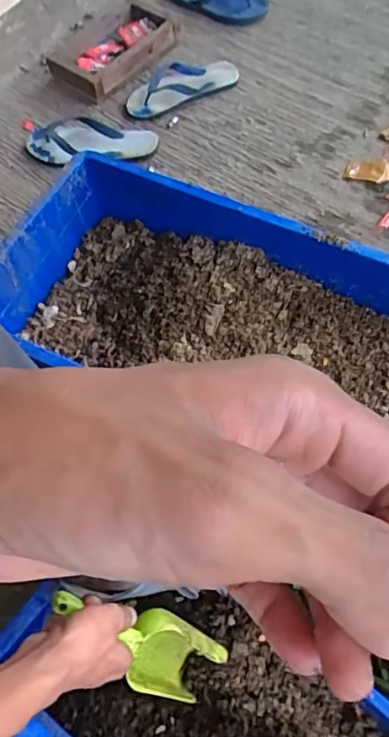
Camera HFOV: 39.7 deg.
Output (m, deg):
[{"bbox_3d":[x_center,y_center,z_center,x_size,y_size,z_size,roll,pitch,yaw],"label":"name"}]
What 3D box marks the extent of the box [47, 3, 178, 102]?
[{"bbox_3d":[-0.172,-0.685,1.153,0.180,0.059,0.254,35,71,19],"label":"box"}]

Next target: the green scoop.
[{"bbox_3d":[-0.050,0.272,0.532,0.058,0.208,0.070,11,60,44],"label":"green scoop"}]

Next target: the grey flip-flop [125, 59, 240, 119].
[{"bbox_3d":[-0.027,-0.585,1.118,0.242,0.036,0.098,-29,65,-10],"label":"grey flip-flop"}]

